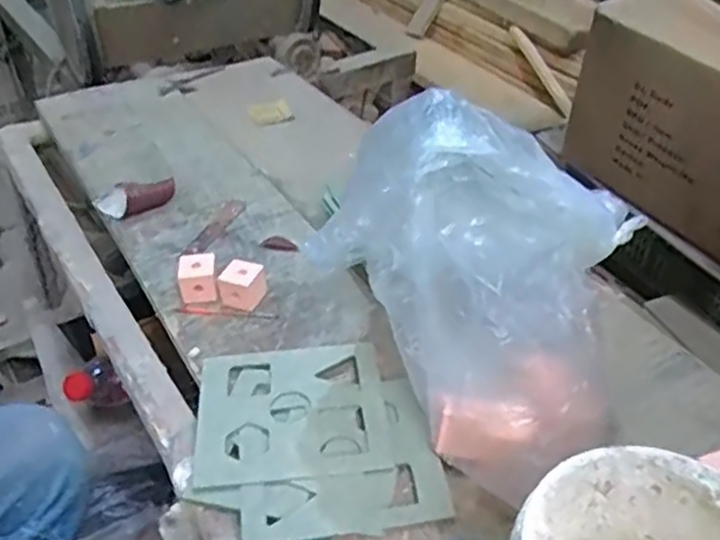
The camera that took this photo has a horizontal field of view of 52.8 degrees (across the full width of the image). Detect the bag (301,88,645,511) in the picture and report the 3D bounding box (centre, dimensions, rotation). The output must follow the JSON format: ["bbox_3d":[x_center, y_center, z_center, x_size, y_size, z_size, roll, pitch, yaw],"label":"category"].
[{"bbox_3d":[0.067,0.016,0.462,0.190,0.231,0.111,8,40,8],"label":"bag"}]

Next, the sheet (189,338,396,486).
[{"bbox_3d":[-0.051,0.102,0.536,0.136,0.005,0.126,-7,37,-5],"label":"sheet"}]

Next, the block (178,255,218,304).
[{"bbox_3d":[-0.143,0.009,0.640,0.032,0.034,0.035,-8,39,-8],"label":"block"}]

